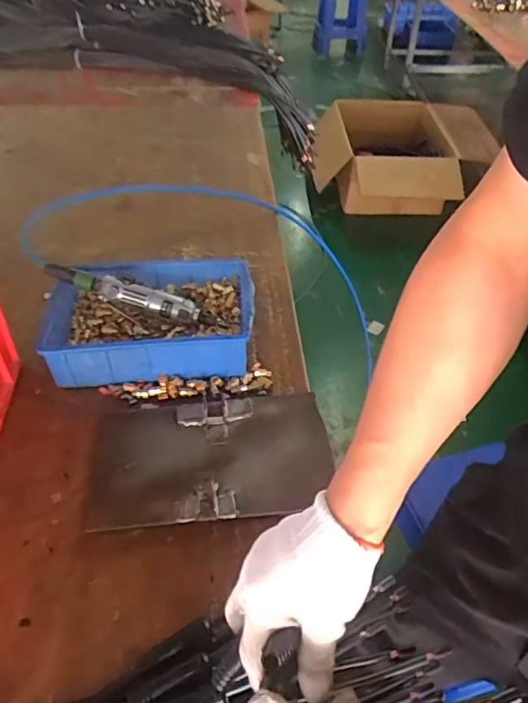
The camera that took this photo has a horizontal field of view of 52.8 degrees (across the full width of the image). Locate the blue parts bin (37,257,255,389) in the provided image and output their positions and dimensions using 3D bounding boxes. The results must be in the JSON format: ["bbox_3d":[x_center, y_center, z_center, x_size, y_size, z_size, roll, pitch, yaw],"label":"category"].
[{"bbox_3d":[-0.172,-0.043,0.800,0.304,0.083,0.210,-4,44,-4],"label":"blue parts bin"}]

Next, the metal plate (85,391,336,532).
[{"bbox_3d":[-0.067,0.128,0.678,0.295,0.022,0.185,-5,44,-6],"label":"metal plate"}]

